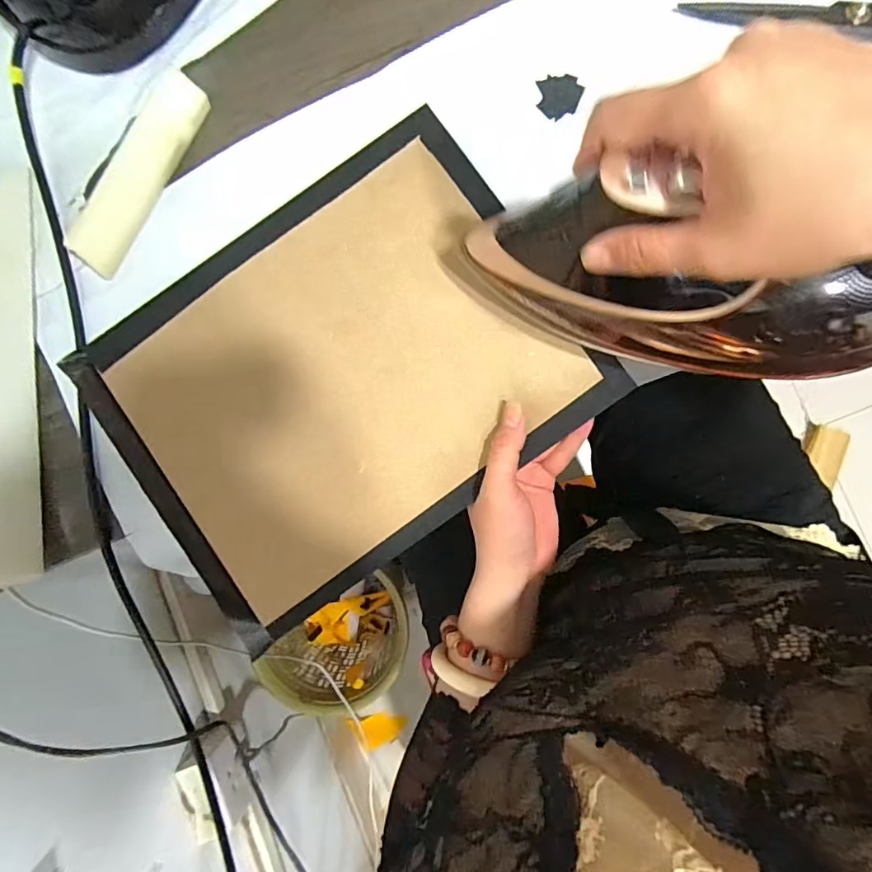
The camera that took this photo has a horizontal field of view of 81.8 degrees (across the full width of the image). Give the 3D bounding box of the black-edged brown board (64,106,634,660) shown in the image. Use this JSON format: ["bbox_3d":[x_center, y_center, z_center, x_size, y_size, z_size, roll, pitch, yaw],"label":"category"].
[{"bbox_3d":[-0.068,-0.044,0.352,0.308,0.016,0.243,-34,83,1],"label":"black-edged brown board"}]

